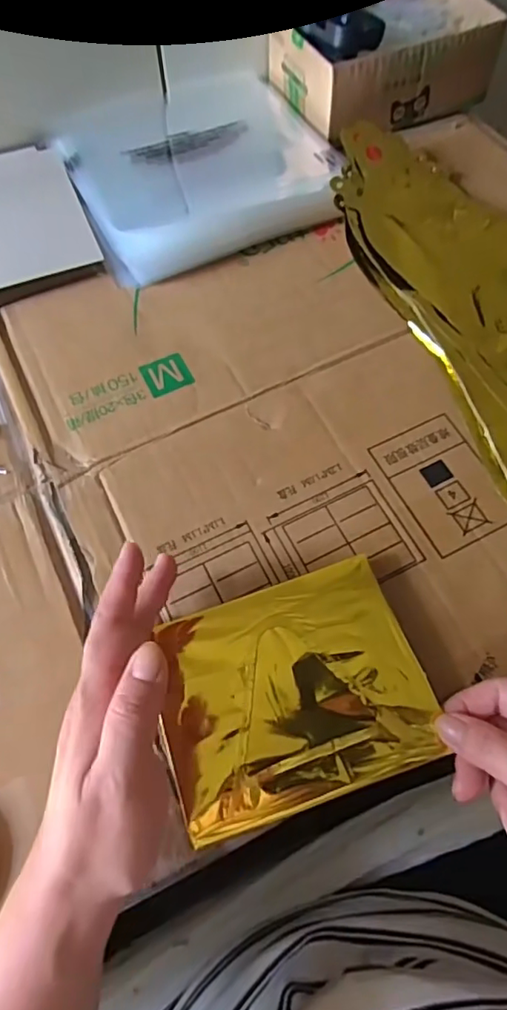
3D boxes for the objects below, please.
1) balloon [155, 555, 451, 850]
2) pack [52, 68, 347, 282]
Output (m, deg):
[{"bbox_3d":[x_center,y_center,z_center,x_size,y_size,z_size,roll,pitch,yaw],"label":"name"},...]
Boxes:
[{"bbox_3d":[0.021,0.105,0.319,0.142,0.014,0.117,-17,69,-3],"label":"balloon"},{"bbox_3d":[-0.053,-0.325,0.513,0.229,0.031,0.245,-21,65,-9],"label":"pack"}]

